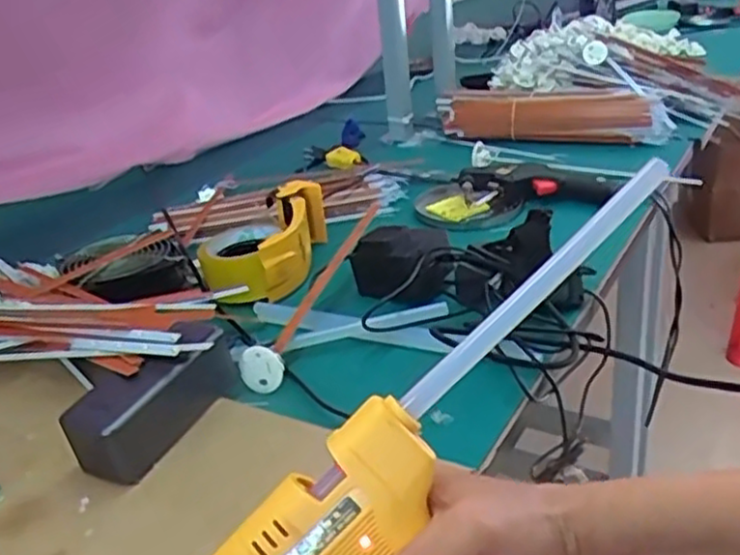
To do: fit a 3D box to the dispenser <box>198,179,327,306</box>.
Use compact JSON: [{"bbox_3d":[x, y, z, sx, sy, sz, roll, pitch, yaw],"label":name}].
[{"bbox_3d":[-0.118,-0.036,0.781,0.099,0.063,0.210,-1,25,9],"label":"dispenser"}]

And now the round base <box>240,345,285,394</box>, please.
[{"bbox_3d":[-0.089,0.074,0.594,0.039,0.037,0.007,35,16,12],"label":"round base"}]

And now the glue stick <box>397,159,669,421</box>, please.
[{"bbox_3d":[0.080,0.002,0.338,0.170,0.011,0.009,-42,35,-10],"label":"glue stick"}]

